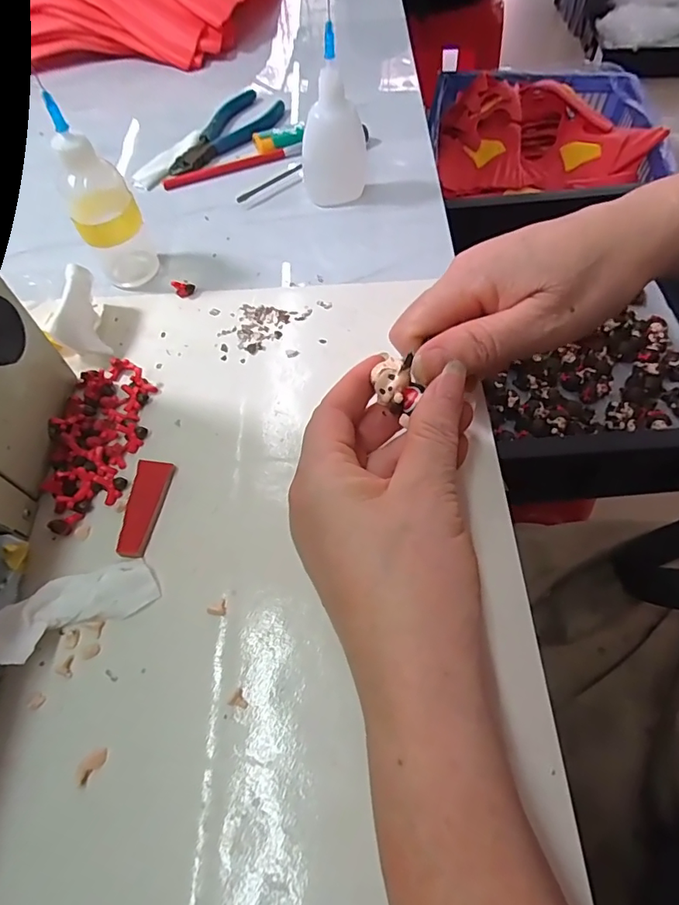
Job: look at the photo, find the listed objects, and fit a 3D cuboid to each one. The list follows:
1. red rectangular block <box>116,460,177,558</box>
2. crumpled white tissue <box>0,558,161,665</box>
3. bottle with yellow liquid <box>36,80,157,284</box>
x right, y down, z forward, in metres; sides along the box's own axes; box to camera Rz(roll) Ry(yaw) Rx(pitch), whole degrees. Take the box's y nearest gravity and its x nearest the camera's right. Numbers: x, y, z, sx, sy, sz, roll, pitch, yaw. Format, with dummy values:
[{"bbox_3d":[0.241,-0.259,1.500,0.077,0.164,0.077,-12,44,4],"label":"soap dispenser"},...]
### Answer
[{"bbox_3d":[-0.097,0.027,0.243,0.018,0.005,0.049,4,61,9],"label":"red rectangular block"},{"bbox_3d":[-0.117,0.067,0.213,0.069,0.015,0.028,-27,65,-17],"label":"crumpled white tissue"},{"bbox_3d":[-0.143,-0.153,0.293,0.037,0.101,0.033,-22,60,-7],"label":"bottle with yellow liquid"}]

